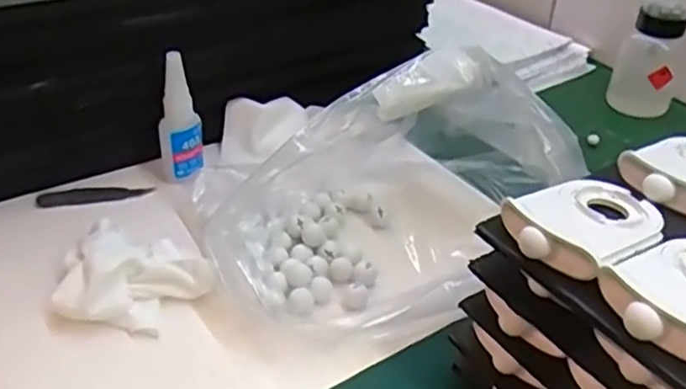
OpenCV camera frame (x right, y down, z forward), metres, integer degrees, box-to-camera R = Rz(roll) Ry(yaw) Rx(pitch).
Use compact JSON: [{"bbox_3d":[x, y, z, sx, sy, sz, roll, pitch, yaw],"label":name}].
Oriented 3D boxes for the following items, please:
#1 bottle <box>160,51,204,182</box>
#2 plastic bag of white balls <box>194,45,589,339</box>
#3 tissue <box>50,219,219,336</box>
[{"bbox_3d":[-0.125,-0.058,0.514,0.030,0.099,0.021,-4,19,-8],"label":"bottle"},{"bbox_3d":[0.050,-0.022,0.462,0.149,0.118,0.276,31,42,33],"label":"plastic bag of white balls"},{"bbox_3d":[-0.130,0.057,0.426,0.090,0.042,0.070,10,34,7],"label":"tissue"}]

